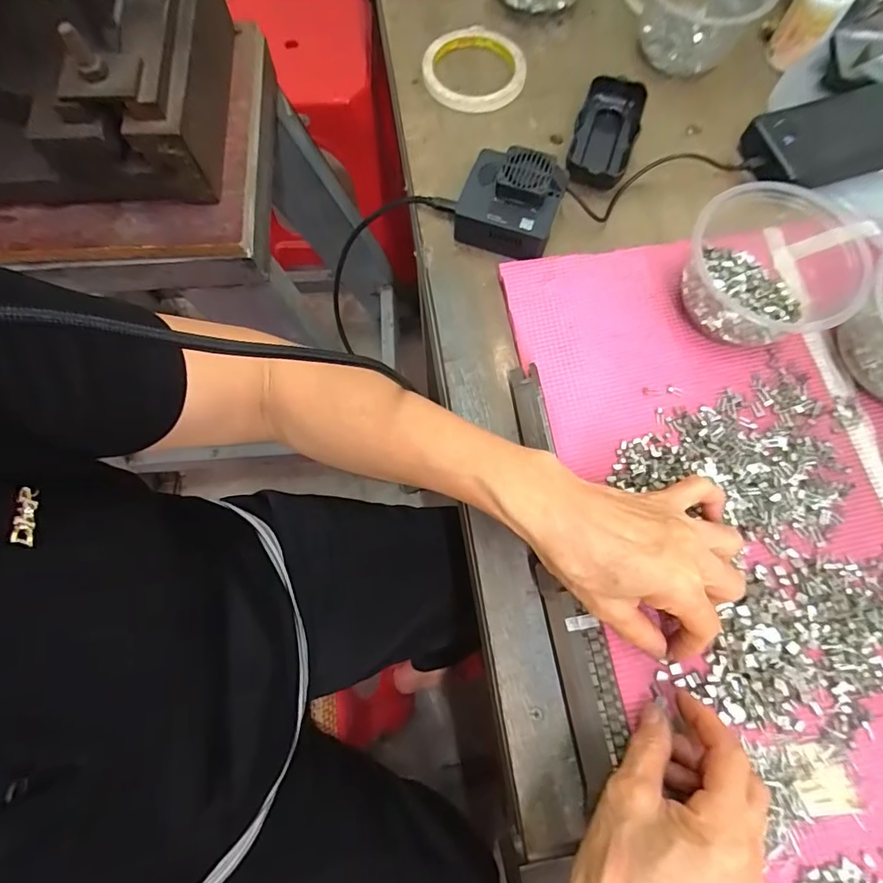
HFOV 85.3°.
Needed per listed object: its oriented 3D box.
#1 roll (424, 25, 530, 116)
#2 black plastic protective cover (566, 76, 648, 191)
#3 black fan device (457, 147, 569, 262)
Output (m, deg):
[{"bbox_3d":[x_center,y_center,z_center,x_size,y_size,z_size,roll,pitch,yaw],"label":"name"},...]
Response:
[{"bbox_3d":[0.033,-0.357,0.455,0.092,0.015,0.094,0,73,1],"label":"roll"},{"bbox_3d":[0.145,-0.272,0.424,0.051,0.026,0.112,19,75,7],"label":"black plastic protective cover"},{"bbox_3d":[0.056,-0.196,0.390,0.076,0.038,0.072,20,75,7],"label":"black fan device"}]

